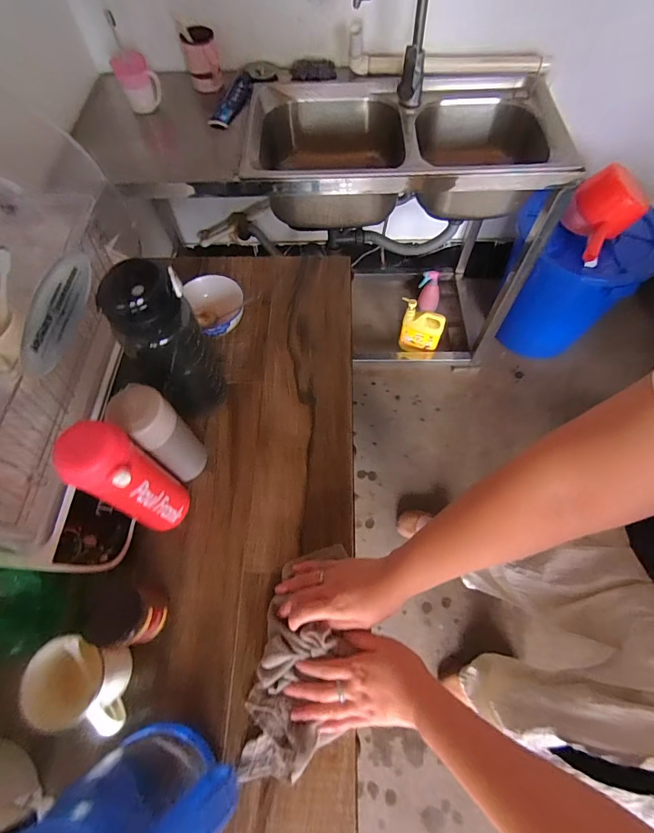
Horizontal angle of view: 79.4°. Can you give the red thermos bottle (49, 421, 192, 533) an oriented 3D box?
[{"bbox_3d":[-0.235,0.081,0.466,0.075,0.218,0.066,-20,65,-8],"label":"red thermos bottle"}]

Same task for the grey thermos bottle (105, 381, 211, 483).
[{"bbox_3d":[-0.212,0.028,0.524,0.058,0.185,0.055,-1,64,2],"label":"grey thermos bottle"}]

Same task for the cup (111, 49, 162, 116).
[{"bbox_3d":[-0.458,-0.810,0.962,0.083,0.101,0.100,-27,66,-11],"label":"cup"}]

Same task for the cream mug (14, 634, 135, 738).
[{"bbox_3d":[-0.270,0.302,0.452,0.100,0.092,0.089,5,64,5],"label":"cream mug"}]

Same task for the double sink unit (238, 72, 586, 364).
[{"bbox_3d":[0.276,-0.565,1.308,0.909,0.780,0.467,-3,64,0],"label":"double sink unit"}]

